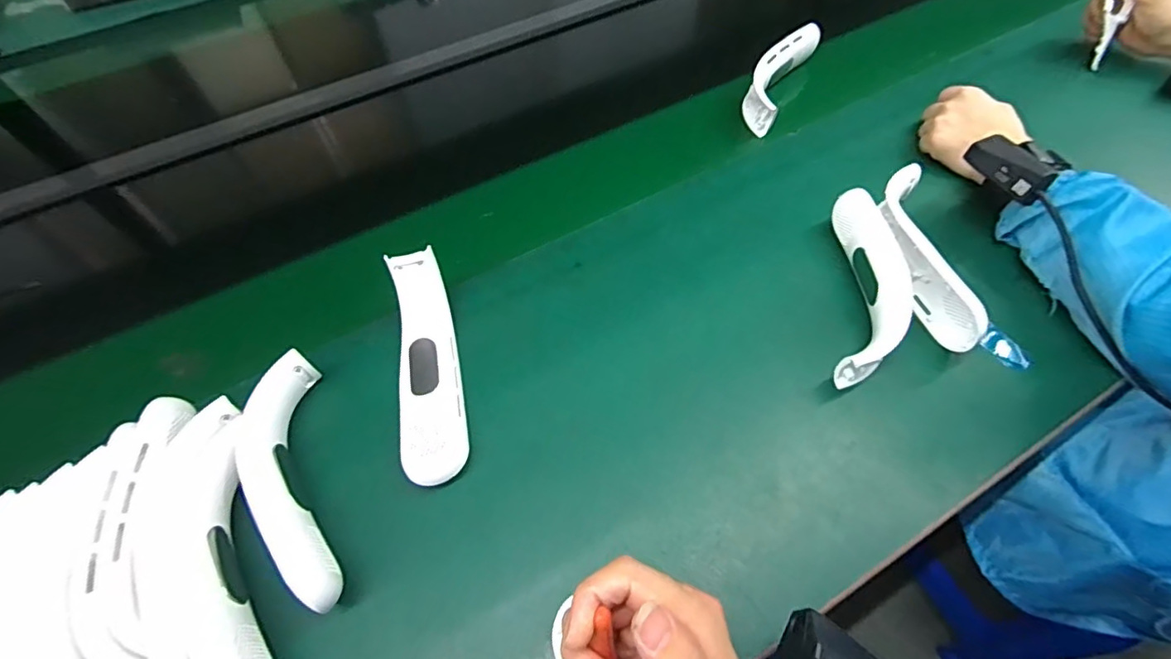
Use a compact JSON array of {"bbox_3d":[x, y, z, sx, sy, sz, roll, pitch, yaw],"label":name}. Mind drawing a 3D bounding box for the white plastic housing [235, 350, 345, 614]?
[{"bbox_3d":[-0.222,0.110,0.379,0.051,0.051,0.194,-21,57,-10],"label":"white plastic housing"}]

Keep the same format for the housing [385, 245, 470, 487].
[{"bbox_3d":[-0.134,0.029,0.426,0.048,0.056,0.191,-13,56,-5],"label":"housing"}]

